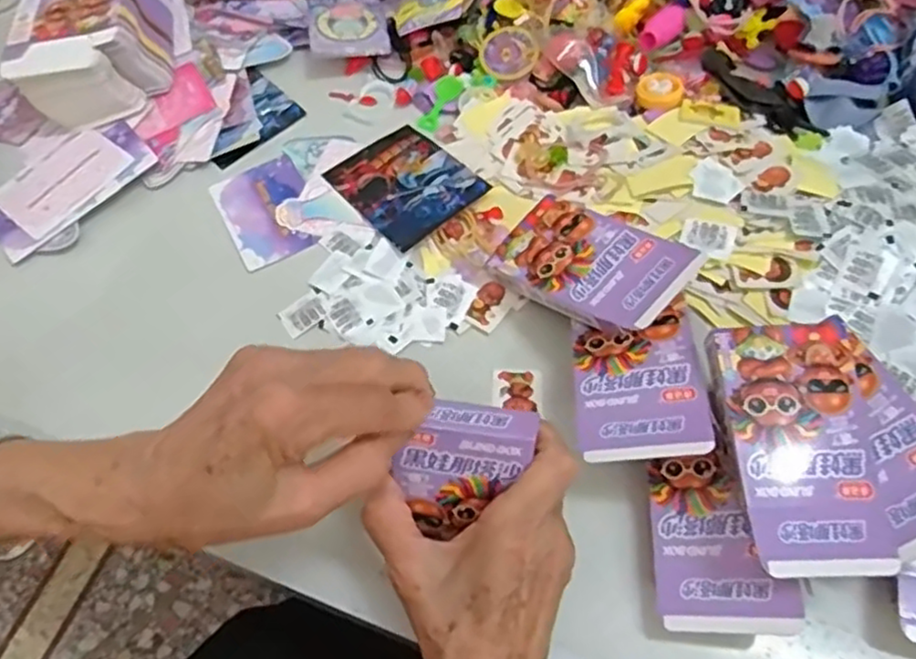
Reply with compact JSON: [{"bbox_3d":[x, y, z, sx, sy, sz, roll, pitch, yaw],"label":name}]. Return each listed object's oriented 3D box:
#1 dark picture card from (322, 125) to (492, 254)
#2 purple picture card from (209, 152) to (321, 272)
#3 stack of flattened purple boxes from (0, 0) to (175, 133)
[{"bbox_3d":[-0.038,-0.107,0.490,0.080,0.005,0.098,-37,65,-17],"label":"dark picture card"},{"bbox_3d":[-0.135,-0.085,0.490,0.062,0.004,0.090,-26,62,-13],"label":"purple picture card"},{"bbox_3d":[-0.284,-0.231,0.538,0.105,0.053,0.147,-13,60,-5],"label":"stack of flattened purple boxes"}]

